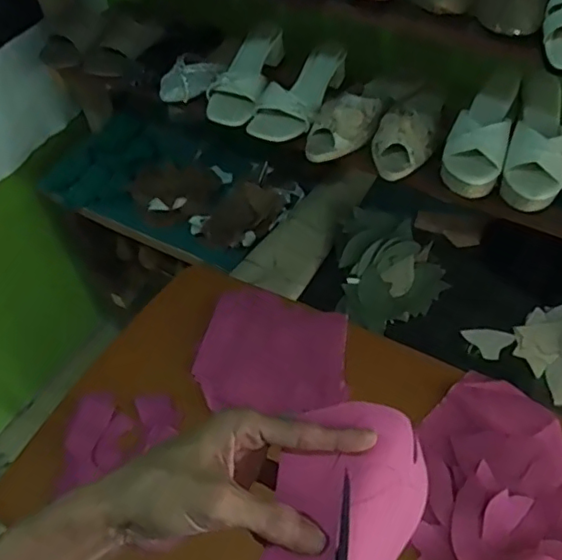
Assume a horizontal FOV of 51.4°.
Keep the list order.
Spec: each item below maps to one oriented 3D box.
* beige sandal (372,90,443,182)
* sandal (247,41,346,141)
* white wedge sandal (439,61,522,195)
[{"bbox_3d":[0.198,-0.245,0.905,0.089,0.061,0.225,13,54,13],"label":"beige sandal"},{"bbox_3d":[0.029,-0.311,0.963,0.100,0.064,0.210,17,55,16],"label":"sandal"},{"bbox_3d":[0.294,-0.225,0.860,0.080,0.078,0.232,15,54,14],"label":"white wedge sandal"}]

